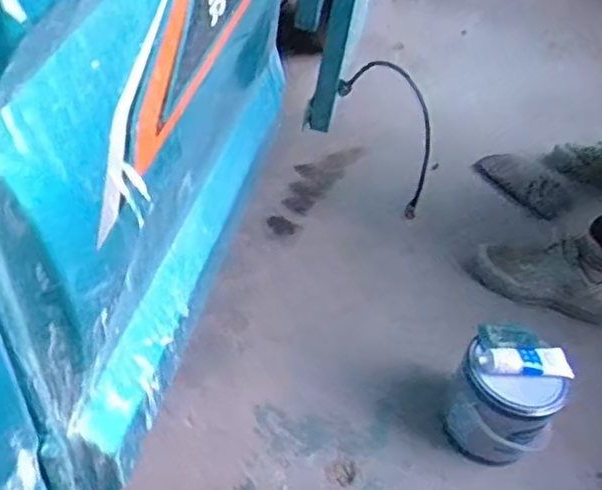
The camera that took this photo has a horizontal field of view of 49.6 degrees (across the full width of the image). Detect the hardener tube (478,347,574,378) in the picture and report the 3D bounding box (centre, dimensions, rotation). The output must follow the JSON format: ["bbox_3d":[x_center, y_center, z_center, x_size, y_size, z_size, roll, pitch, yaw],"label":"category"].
[{"bbox_3d":[0.339,0.175,0.980,0.146,0.027,0.053,-2,45,-8],"label":"hardener tube"}]

